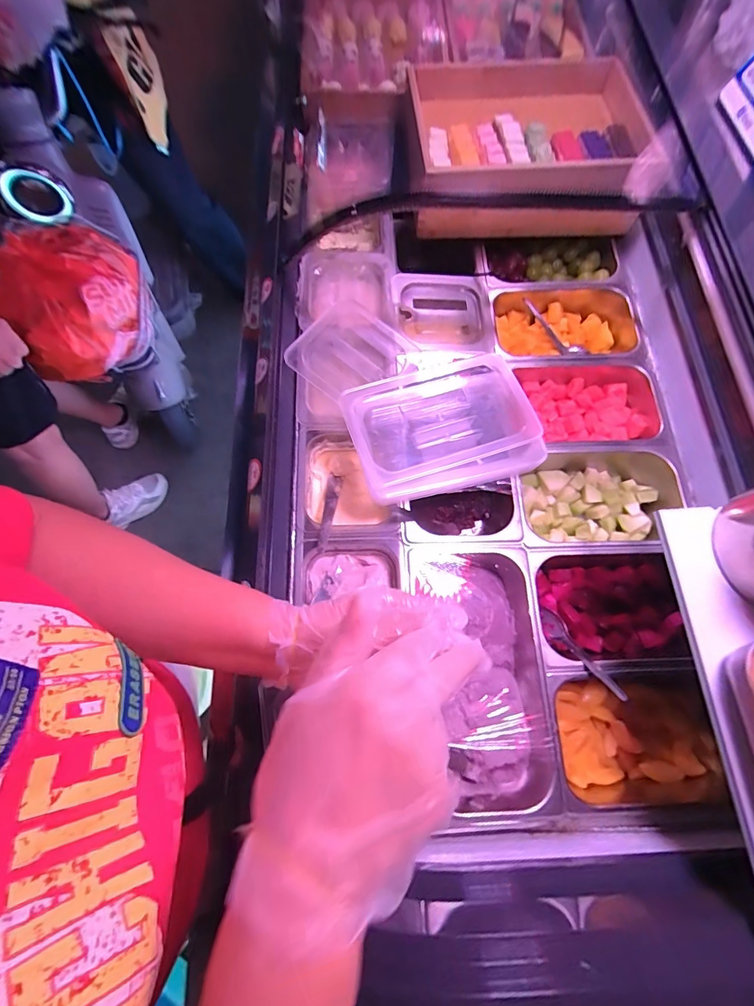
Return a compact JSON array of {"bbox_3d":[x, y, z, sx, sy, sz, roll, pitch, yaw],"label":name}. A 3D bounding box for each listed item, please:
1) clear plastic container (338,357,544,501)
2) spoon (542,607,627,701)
[{"bbox_3d":[0.097,-0.108,0.626,0.267,0.067,0.187,-15,73,-7],"label":"clear plastic container"},{"bbox_3d":[0.275,0.203,0.561,0.032,0.024,0.150,-18,30,-8],"label":"spoon"}]

